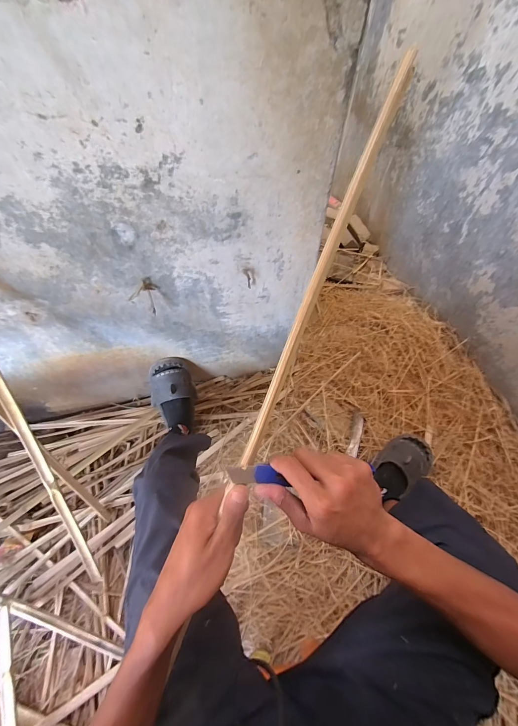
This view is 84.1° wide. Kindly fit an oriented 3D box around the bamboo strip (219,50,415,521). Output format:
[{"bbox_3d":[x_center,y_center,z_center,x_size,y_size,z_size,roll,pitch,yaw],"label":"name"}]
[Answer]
[{"bbox_3d":[0.062,-0.089,0.293,0.016,0.010,0.424,22,94,13],"label":"bamboo strip"}]

